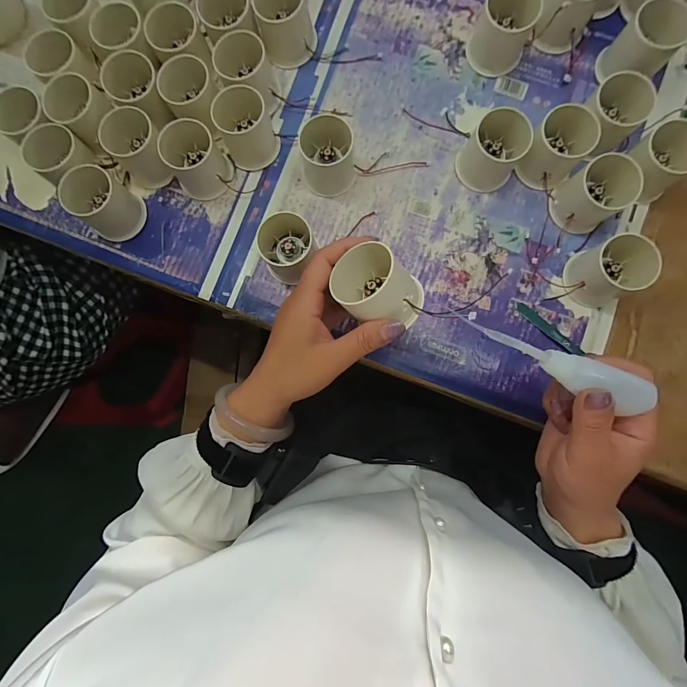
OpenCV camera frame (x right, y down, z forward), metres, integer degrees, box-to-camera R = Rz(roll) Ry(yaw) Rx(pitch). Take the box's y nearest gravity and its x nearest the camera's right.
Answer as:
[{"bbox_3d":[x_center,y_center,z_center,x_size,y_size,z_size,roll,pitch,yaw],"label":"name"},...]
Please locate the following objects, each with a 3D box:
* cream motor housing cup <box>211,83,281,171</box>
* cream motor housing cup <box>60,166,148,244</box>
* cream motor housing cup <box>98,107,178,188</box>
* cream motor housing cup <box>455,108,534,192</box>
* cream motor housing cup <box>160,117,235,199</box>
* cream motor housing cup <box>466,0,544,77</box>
[{"bbox_3d":[-0.097,-0.216,0.346,0.050,0.045,0.061,-24,85,0],"label":"cream motor housing cup"},{"bbox_3d":[-0.236,-0.137,0.345,0.054,0.048,0.056,0,85,3],"label":"cream motor housing cup"},{"bbox_3d":[-0.203,-0.192,0.349,0.054,0.044,0.060,-39,85,-1],"label":"cream motor housing cup"},{"bbox_3d":[0.143,-0.185,0.332,0.055,0.050,0.053,0,85,3],"label":"cream motor housing cup"},{"bbox_3d":[-0.146,-0.181,0.346,0.054,0.047,0.056,0,85,3],"label":"cream motor housing cup"},{"bbox_3d":[0.155,-0.304,0.335,0.052,0.055,0.048,0,85,3],"label":"cream motor housing cup"}]

